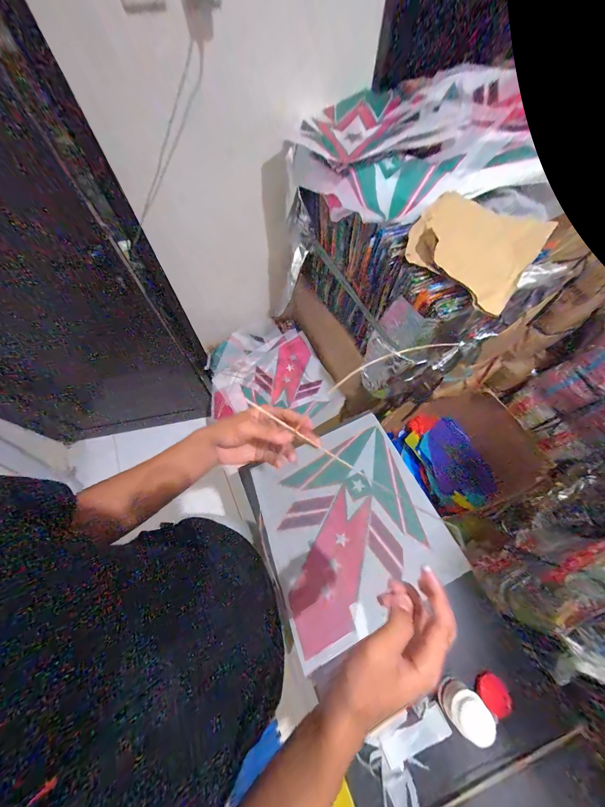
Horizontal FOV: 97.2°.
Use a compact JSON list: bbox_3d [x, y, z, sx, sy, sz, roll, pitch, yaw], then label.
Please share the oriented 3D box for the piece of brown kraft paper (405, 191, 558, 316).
[{"bbox_3d":[0.351,-0.323,0.555,0.235,0.077,0.243,30,63,16],"label":"piece of brown kraft paper"}]

